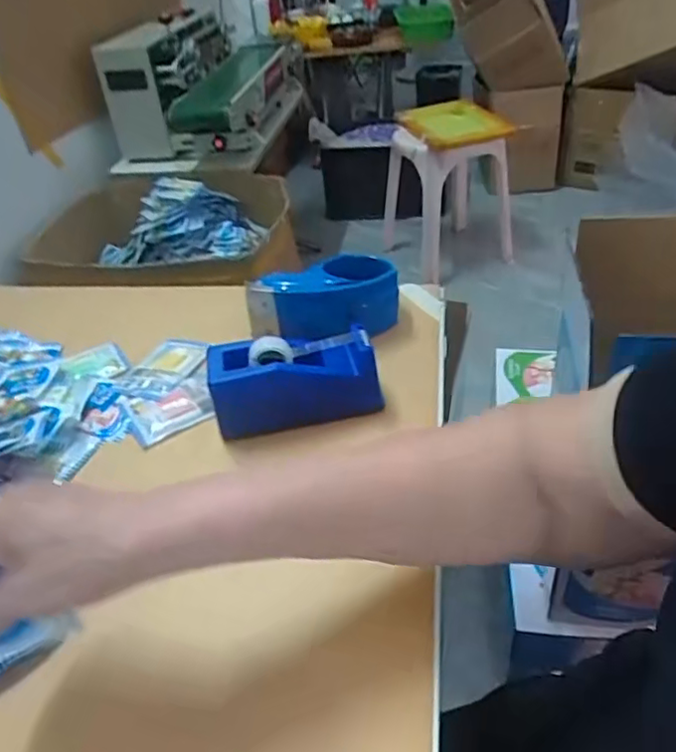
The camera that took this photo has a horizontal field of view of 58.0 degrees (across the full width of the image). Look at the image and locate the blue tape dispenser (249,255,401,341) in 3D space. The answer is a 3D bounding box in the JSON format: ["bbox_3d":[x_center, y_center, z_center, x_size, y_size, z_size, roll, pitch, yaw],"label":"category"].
[{"bbox_3d":[-0.015,-0.081,0.649,0.153,0.062,0.071,-18,40,-14],"label":"blue tape dispenser"}]

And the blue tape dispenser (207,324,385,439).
[{"bbox_3d":[-0.039,0.001,0.549,0.147,0.067,0.051,-9,38,-3],"label":"blue tape dispenser"}]

